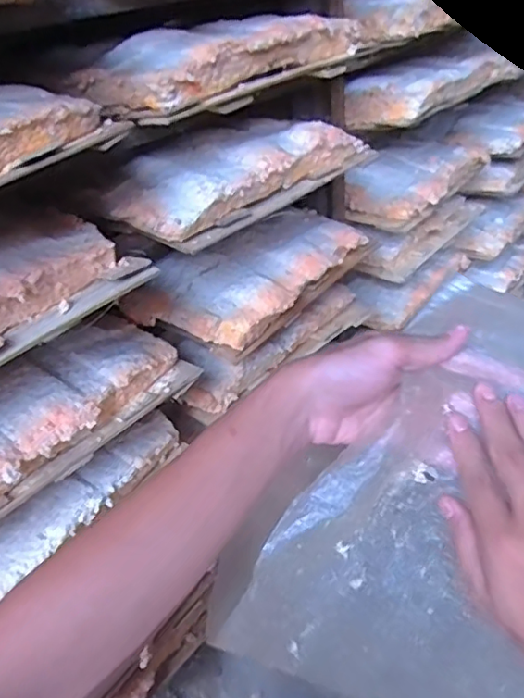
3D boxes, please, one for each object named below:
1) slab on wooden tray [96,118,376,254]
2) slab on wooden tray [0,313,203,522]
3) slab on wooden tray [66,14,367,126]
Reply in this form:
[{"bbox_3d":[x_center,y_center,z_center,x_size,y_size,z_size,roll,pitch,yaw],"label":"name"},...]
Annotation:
[{"bbox_3d":[-0.022,-0.150,0.461,0.233,0.044,0.110,-34,42,-31],"label":"slab on wooden tray"},{"bbox_3d":[-0.156,0.049,0.384,0.093,0.039,0.226,22,46,37],"label":"slab on wooden tray"},{"bbox_3d":[-0.025,-0.219,0.417,0.096,0.041,0.215,25,47,39],"label":"slab on wooden tray"}]

